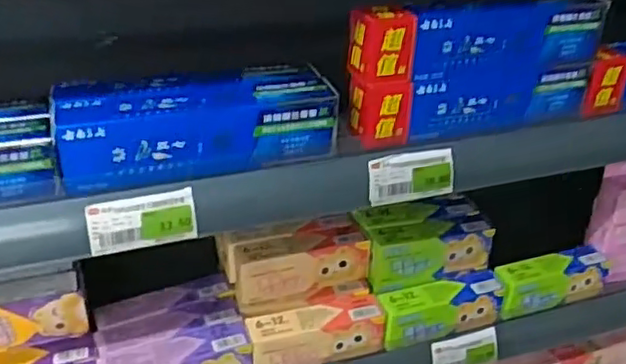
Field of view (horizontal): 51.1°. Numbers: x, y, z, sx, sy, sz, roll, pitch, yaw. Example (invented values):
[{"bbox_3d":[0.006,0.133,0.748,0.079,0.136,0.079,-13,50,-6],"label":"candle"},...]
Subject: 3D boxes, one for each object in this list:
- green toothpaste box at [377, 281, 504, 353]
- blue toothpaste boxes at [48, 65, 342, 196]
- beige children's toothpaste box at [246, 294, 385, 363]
[{"bbox_3d":[0.140,0.138,0.726,0.141,0.055,0.043,-9,32,-18],"label":"green toothpaste box"},{"bbox_3d":[-0.093,-0.049,0.532,0.213,0.058,0.075,-9,32,-17],"label":"blue toothpaste boxes"},{"bbox_3d":[0.003,0.159,0.685,0.140,0.054,0.040,-9,32,-18],"label":"beige children's toothpaste box"}]

